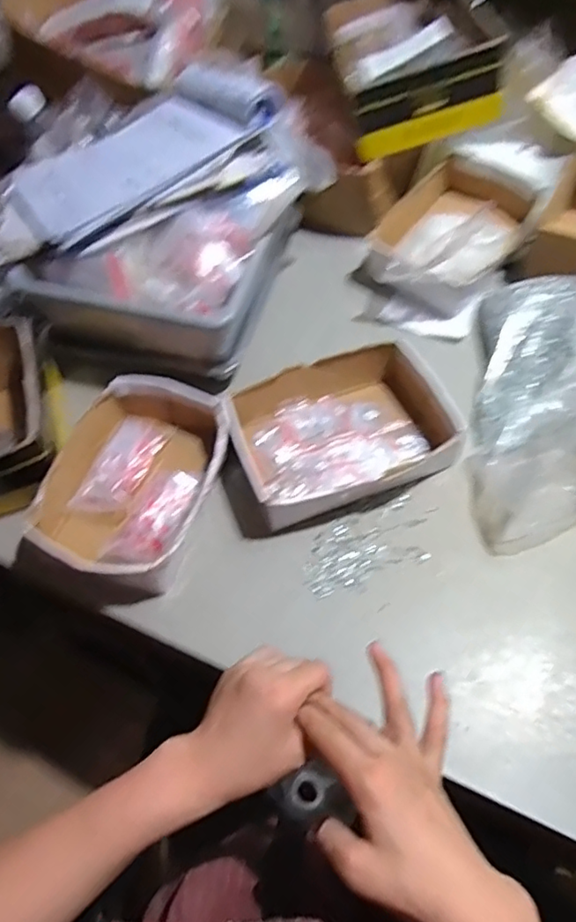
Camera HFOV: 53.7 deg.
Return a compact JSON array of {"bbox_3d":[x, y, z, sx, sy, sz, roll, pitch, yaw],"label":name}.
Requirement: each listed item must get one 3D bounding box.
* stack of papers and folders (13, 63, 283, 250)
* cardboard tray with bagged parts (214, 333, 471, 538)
[{"bbox_3d":[-0.194,-0.409,0.730,0.329,0.092,0.255,-24,58,-12],"label":"stack of papers and folders"},{"bbox_3d":[0.052,-0.031,0.671,0.271,0.061,0.184,-17,57,-7],"label":"cardboard tray with bagged parts"}]

